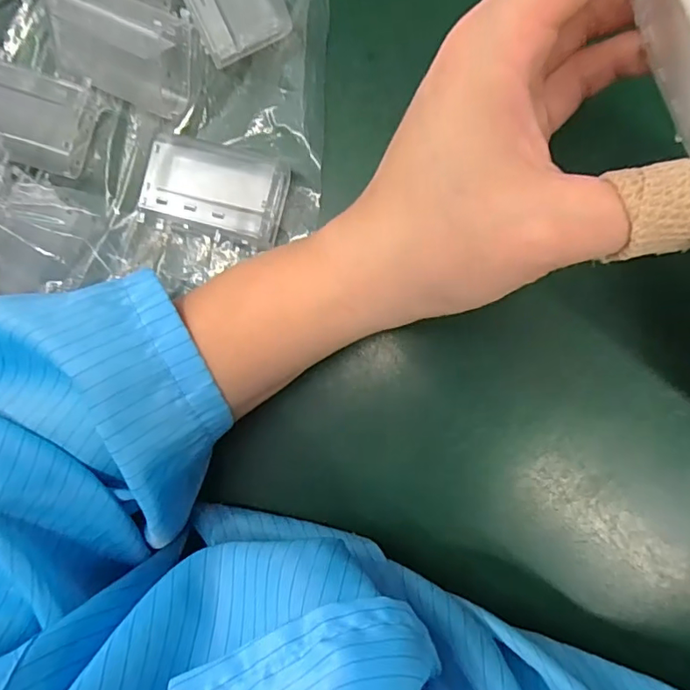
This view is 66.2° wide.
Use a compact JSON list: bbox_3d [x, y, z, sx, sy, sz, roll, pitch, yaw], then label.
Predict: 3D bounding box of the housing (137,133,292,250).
[{"bbox_3d":[-0.057,-0.068,0.231,0.056,0.021,0.041,13,92,9],"label":"housing"}]

